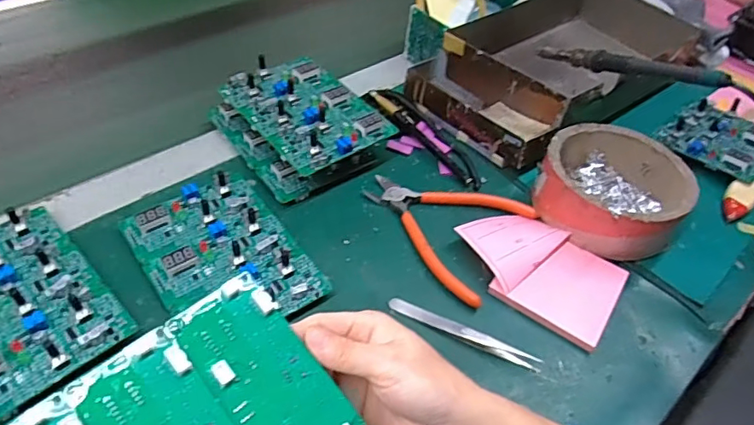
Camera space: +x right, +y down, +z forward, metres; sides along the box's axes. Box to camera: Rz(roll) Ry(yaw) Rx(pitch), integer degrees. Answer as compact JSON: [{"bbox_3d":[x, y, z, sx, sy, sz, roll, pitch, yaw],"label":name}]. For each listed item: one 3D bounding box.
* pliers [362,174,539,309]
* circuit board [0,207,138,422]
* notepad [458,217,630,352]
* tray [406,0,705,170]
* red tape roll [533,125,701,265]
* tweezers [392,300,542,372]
[{"bbox_3d":[0.058,0.003,0.466,0.141,0.011,0.118,34,51,24],"label":"pliers"},{"bbox_3d":[-0.248,0.061,0.362,0.146,0.021,0.104,38,53,27],"label":"circuit board"},{"bbox_3d":[0.132,0.041,0.429,0.124,0.021,0.089,32,50,22],"label":"notepad"},{"bbox_3d":[0.204,-0.171,0.607,0.334,0.074,0.181,-30,56,-31],"label":"tray"},{"bbox_3d":[0.207,-0.022,0.471,0.121,0.049,0.124,30,50,21],"label":"red tape roll"},{"bbox_3d":[0.062,0.086,0.387,0.113,0.011,0.009,22,47,14],"label":"tweezers"}]

